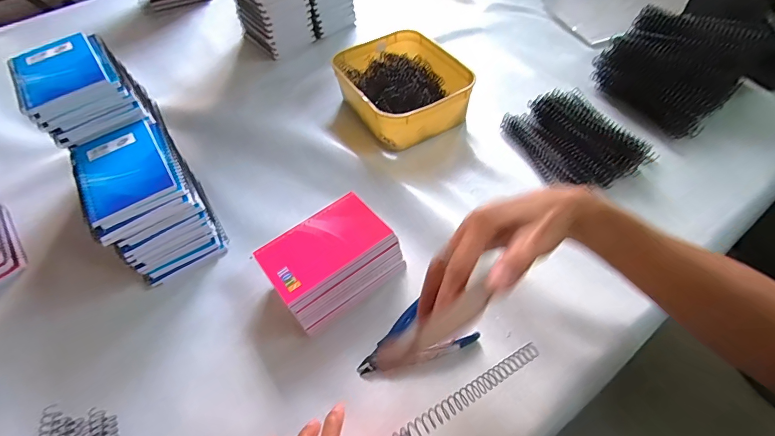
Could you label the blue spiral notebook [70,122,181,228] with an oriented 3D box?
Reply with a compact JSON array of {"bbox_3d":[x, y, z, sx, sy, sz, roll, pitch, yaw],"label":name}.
[{"bbox_3d":[-0.284,-0.053,0.426,0.083,0.015,0.140,-31,56,-18],"label":"blue spiral notebook"}]

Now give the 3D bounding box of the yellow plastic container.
[{"bbox_3d":[0.020,-0.199,0.603,0.157,0.062,0.206,-25,54,-13],"label":"yellow plastic container"}]

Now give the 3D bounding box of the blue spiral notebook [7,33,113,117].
[{"bbox_3d":[-0.368,-0.164,0.440,0.086,0.012,0.124,-32,56,-19],"label":"blue spiral notebook"}]

